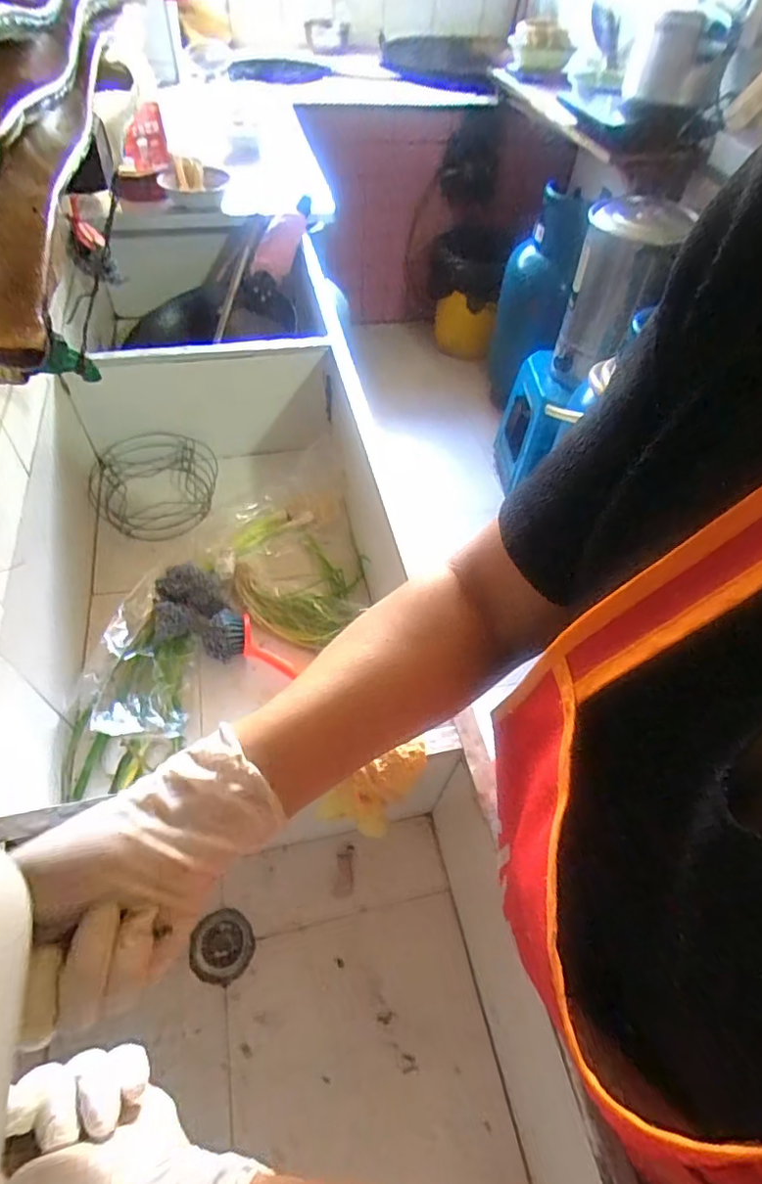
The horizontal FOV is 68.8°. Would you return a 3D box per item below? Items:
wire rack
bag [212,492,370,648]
[{"bbox_3d":[-0.376,-0.176,0.931,0.208,0.074,0.165,-16,56,-15],"label":"wire rack"},{"bbox_3d":[-0.132,-0.042,0.865,0.206,0.056,0.272,-17,56,-16],"label":"bag"}]

